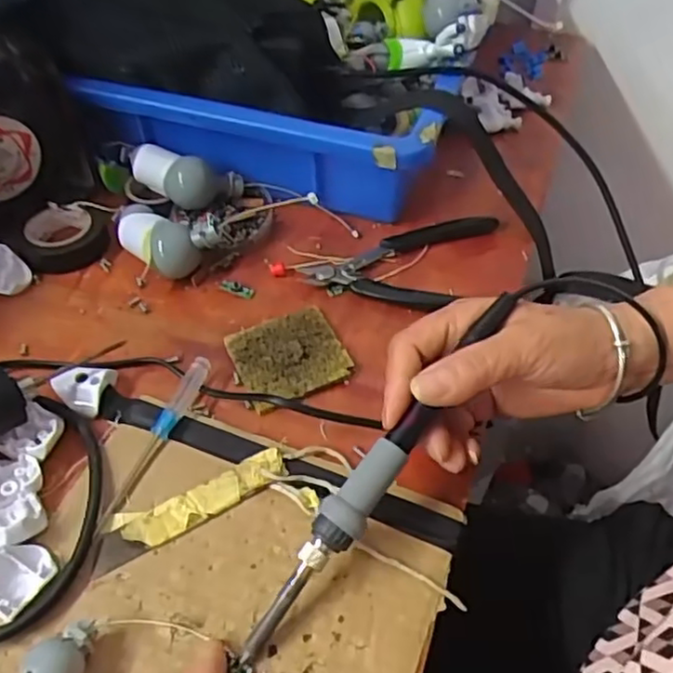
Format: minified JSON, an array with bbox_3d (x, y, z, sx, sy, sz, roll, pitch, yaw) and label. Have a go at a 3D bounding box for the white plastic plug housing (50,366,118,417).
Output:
[{"bbox_3d":[-0.148,0.029,0.395,0.029,0.016,0.030,1,51,-2],"label":"white plastic plug housing"}]

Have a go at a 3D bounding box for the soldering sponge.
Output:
[{"bbox_3d":[-0.029,0.011,0.412,0.065,0.006,0.063,-21,55,-19],"label":"soldering sponge"}]

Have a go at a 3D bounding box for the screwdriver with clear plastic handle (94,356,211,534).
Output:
[{"bbox_3d":[-0.100,0.055,0.368,0.014,0.008,0.111,17,52,11],"label":"screwdriver with clear plastic handle"}]

